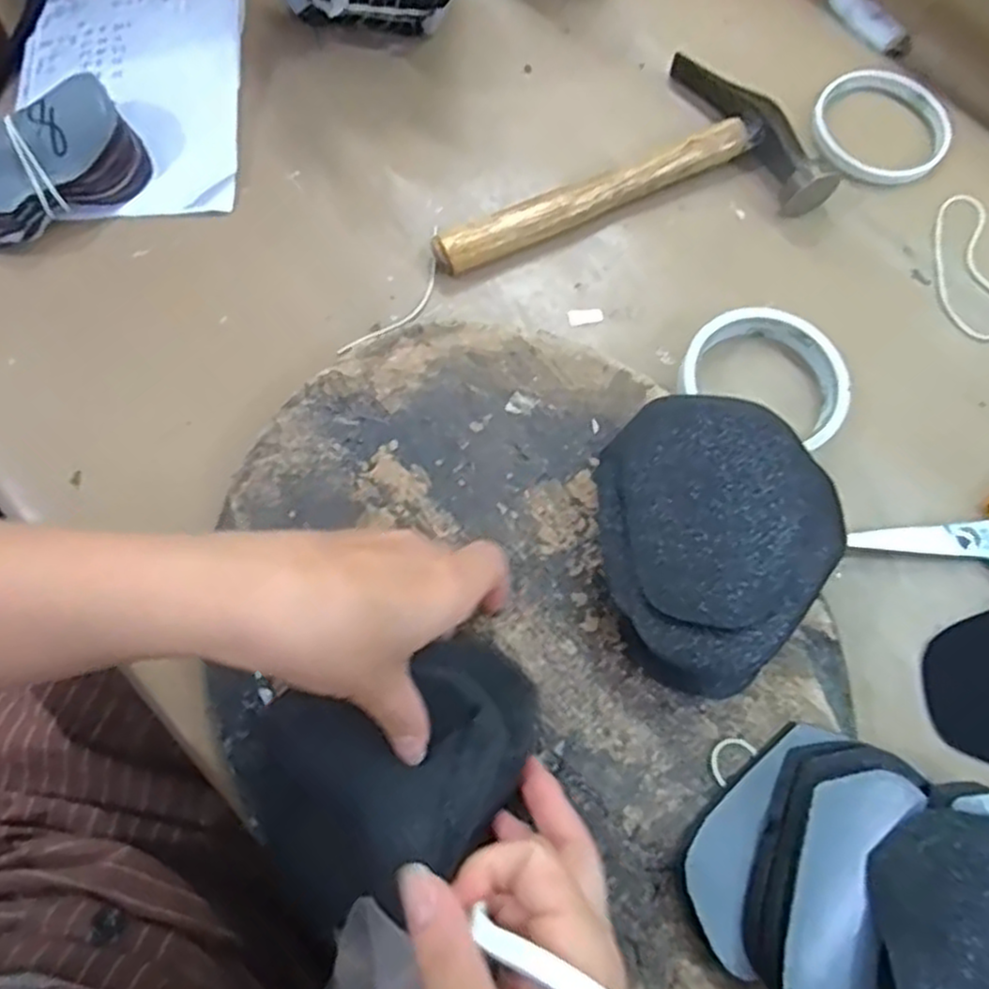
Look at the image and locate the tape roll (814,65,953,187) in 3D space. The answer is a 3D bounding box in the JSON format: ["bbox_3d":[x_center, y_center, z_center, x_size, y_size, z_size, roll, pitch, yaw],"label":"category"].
[{"bbox_3d":[0.248,-0.237,0.476,0.083,0.007,0.086,-1,75,3],"label":"tape roll"}]

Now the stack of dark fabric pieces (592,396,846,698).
[{"bbox_3d":[0.099,0.019,0.355,0.115,0.043,0.124,35,74,10],"label":"stack of dark fabric pieces"}]

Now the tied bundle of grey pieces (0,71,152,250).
[{"bbox_3d":[-0.270,-0.195,0.438,0.111,0.034,0.070,-32,75,-12],"label":"tied bundle of grey pieces"}]

